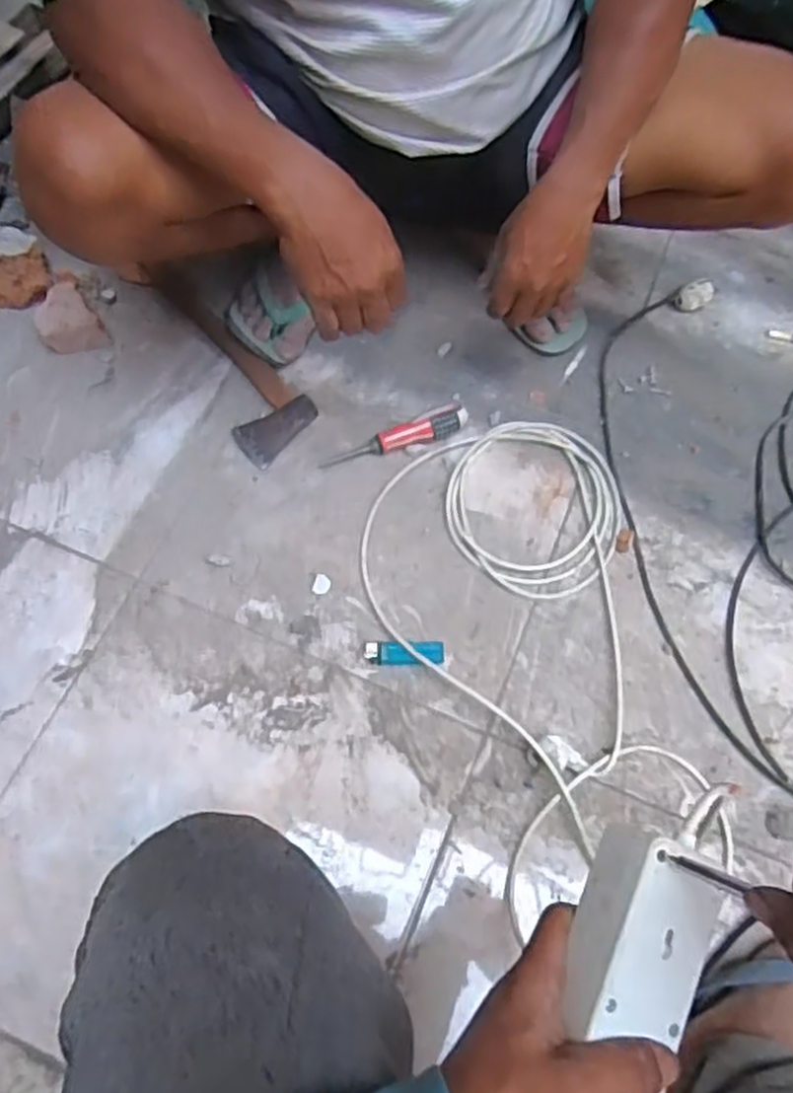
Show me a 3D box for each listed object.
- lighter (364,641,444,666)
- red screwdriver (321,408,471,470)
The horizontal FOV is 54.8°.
[{"bbox_3d":[0.009,0.109,0.785,0.080,0.014,0.024,-1,66,-4],"label":"lighter"},{"bbox_3d":[-0.001,-0.125,0.885,0.175,0.023,0.026,-15,68,-10],"label":"red screwdriver"}]

